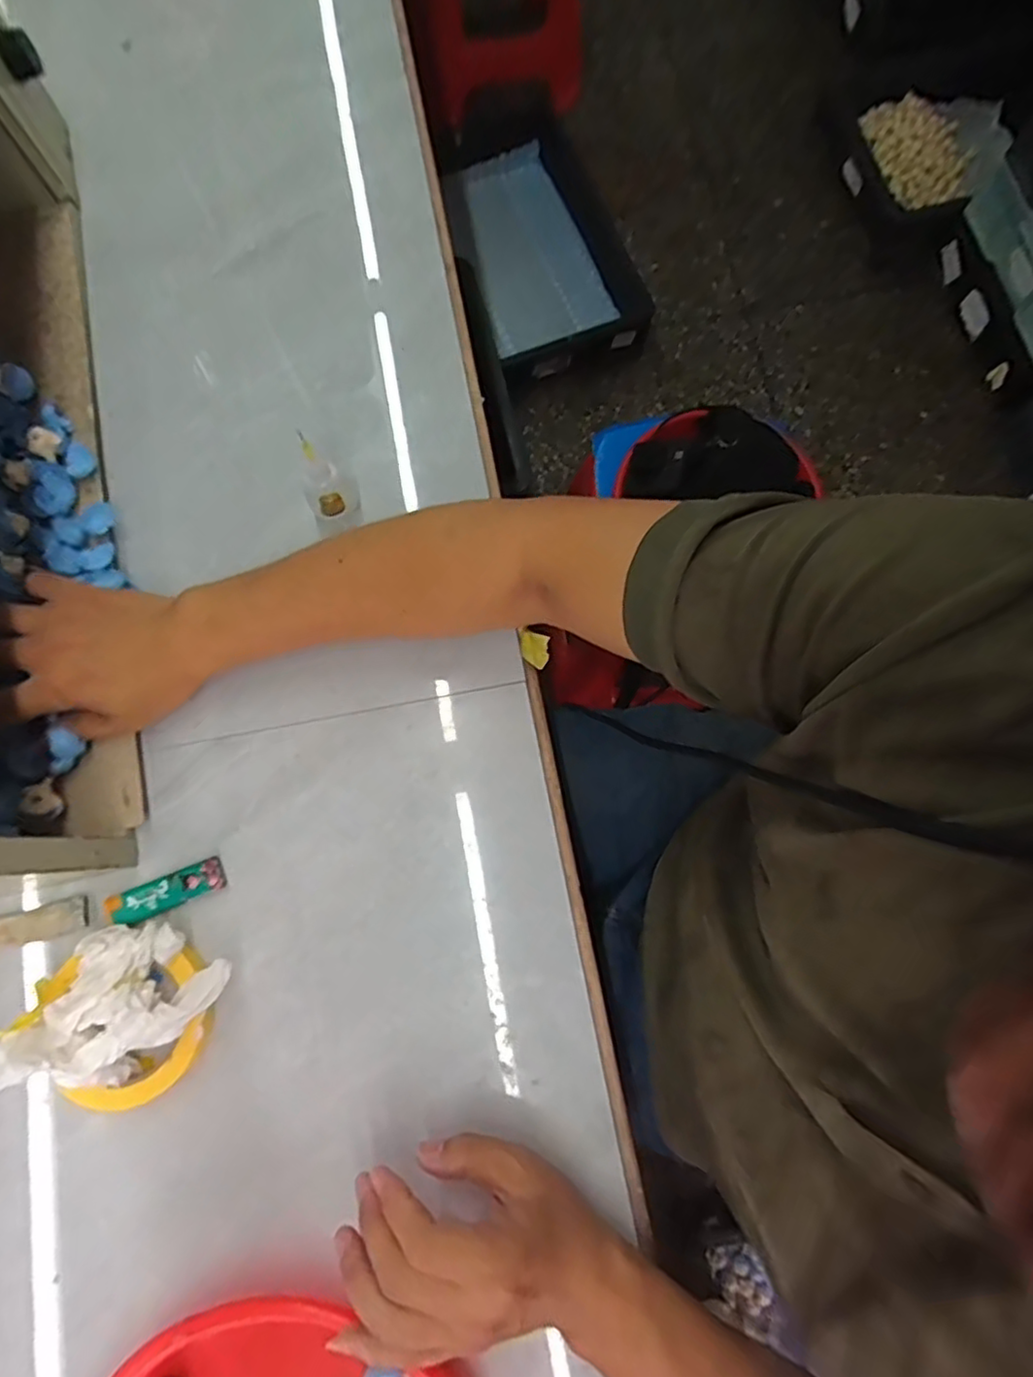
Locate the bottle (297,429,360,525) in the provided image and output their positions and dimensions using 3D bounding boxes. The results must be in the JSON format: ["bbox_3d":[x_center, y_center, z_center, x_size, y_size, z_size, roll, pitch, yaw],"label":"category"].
[{"bbox_3d":[-0.140,-0.156,0.480,0.035,0.083,0.033,0,78,-1],"label":"bottle"}]

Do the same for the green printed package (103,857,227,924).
[{"bbox_3d":[-0.242,0.141,0.456,0.075,0.014,0.022,-21,79,-6],"label":"green printed package"}]

